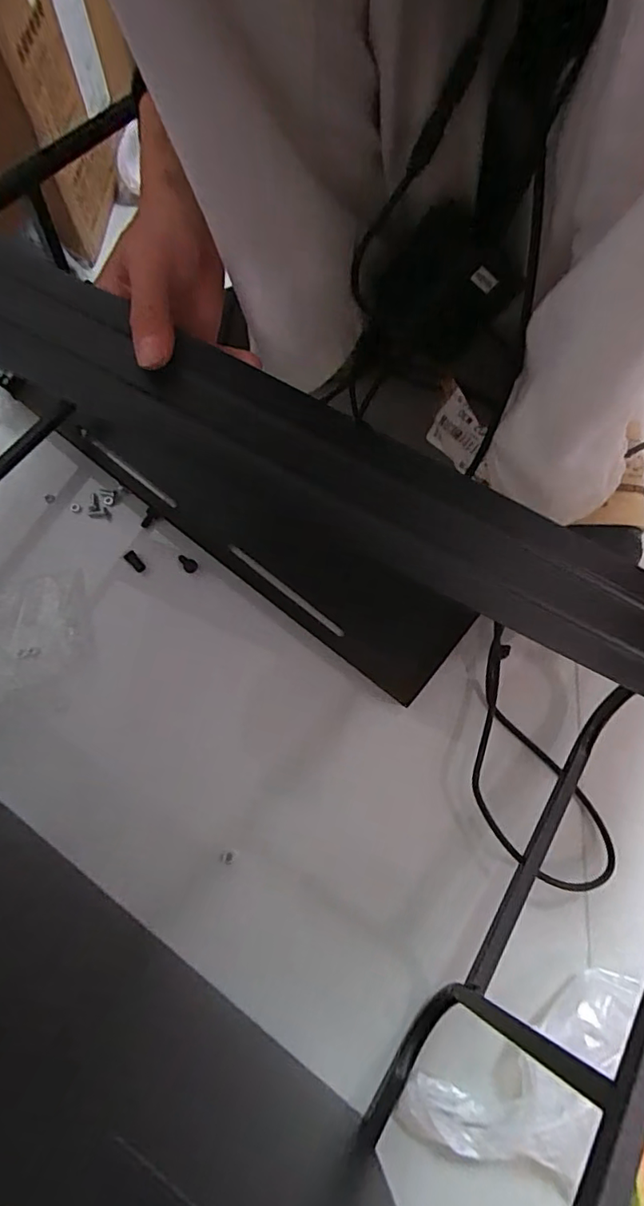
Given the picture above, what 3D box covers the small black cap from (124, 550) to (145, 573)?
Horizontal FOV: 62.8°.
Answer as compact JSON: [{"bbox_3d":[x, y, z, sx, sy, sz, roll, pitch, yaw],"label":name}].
[{"bbox_3d":[-0.162,-0.036,0.455,0.010,0.006,0.022,-40,76,-13],"label":"small black cap"}]

